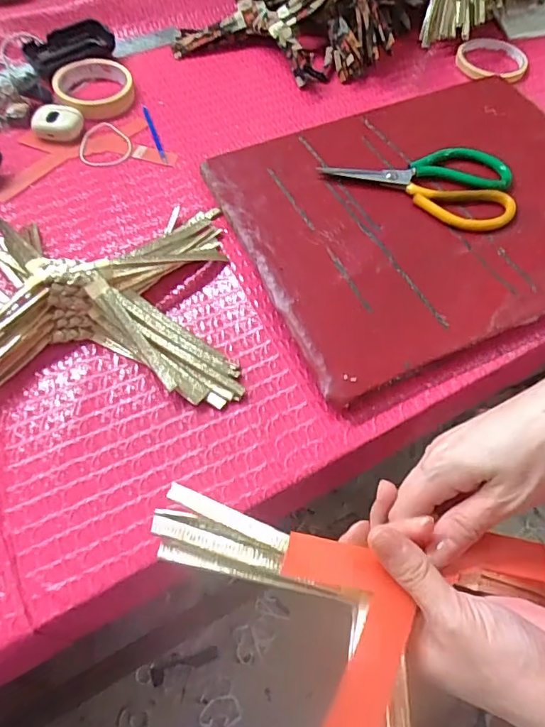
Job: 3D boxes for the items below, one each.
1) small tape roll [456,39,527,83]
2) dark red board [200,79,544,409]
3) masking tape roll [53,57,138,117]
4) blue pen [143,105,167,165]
[{"bbox_3d":[0.282,-0.388,0.660,0.089,0.014,0.087,0,60,-1],"label":"small tape roll"},{"bbox_3d":[0.163,-0.162,0.516,0.395,0.025,0.302,-22,63,-13],"label":"dark red board"},{"bbox_3d":[-0.210,-0.328,0.605,0.087,0.019,0.089,0,60,-1],"label":"masking tape roll"},{"bbox_3d":[-0.134,-0.262,0.582,0.006,0.004,0.106,-17,62,-10],"label":"blue pen"}]

